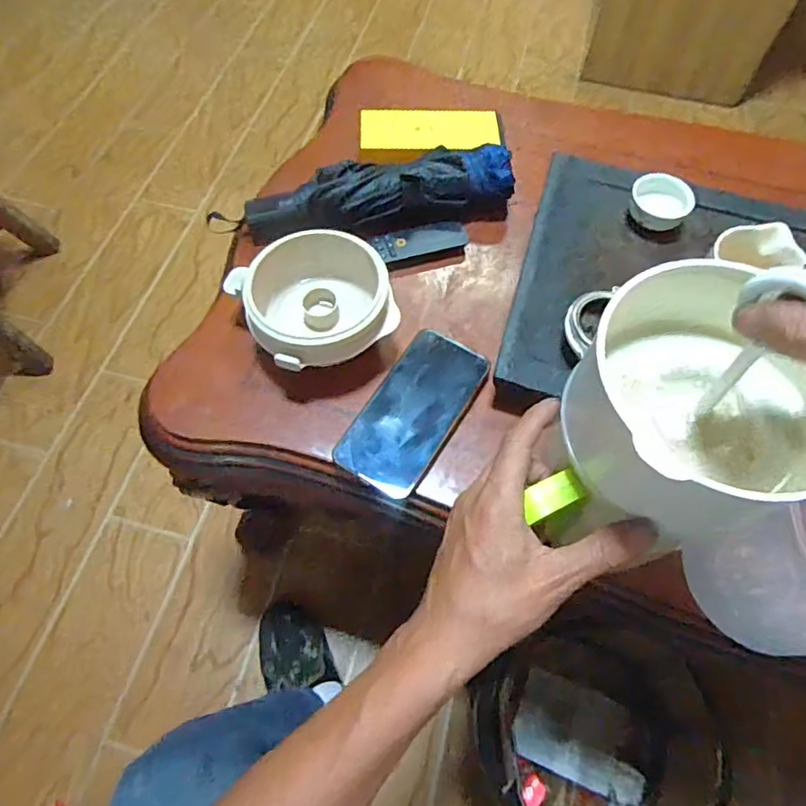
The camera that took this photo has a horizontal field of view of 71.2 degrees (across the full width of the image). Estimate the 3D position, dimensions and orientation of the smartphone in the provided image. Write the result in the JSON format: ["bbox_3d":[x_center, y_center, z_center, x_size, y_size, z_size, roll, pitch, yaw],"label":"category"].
[{"bbox_3d":[0.011,0.005,0.493,0.078,0.010,0.152,32,70,4],"label":"smartphone"}]

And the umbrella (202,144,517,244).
[{"bbox_3d":[-0.025,-0.206,0.565,0.287,0.044,0.068,-15,64,-9],"label":"umbrella"}]

